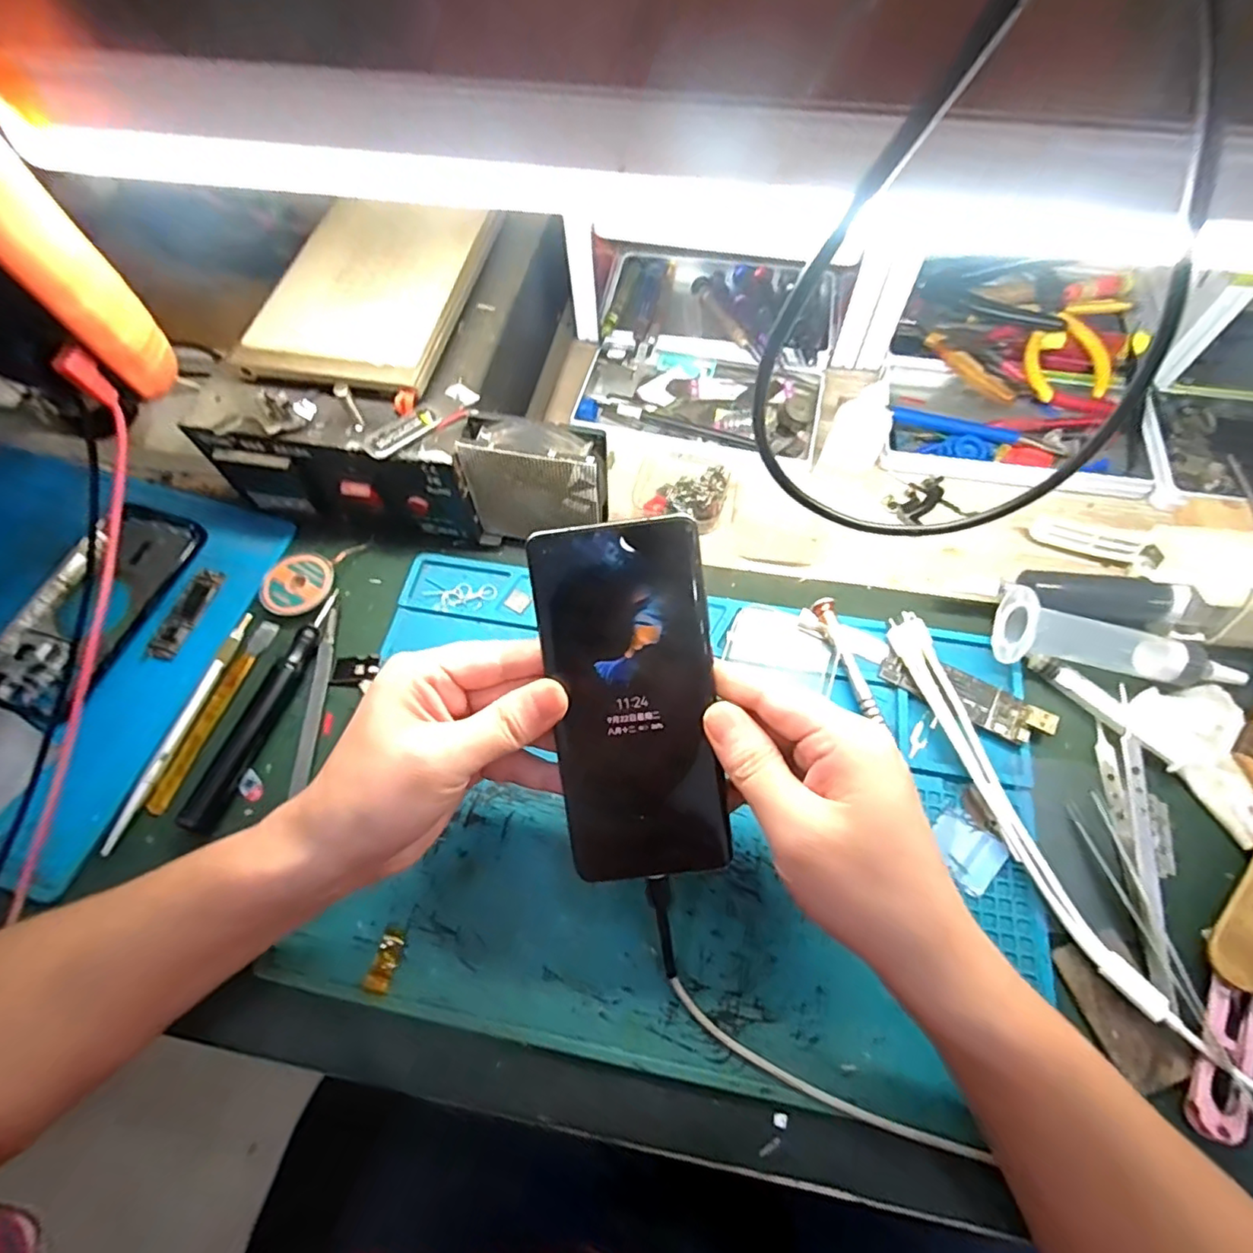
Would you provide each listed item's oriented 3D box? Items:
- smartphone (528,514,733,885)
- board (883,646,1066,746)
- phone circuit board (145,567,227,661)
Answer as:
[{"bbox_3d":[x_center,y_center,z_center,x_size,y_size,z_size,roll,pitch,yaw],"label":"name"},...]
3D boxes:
[{"bbox_3d":[0.004,0.034,0.260,0.070,0.004,0.155,-7,98,5],"label":"smartphone"},{"bbox_3d":[0.193,0.039,0.341,0.093,0.007,0.028,25,67,13],"label":"board"},{"bbox_3d":[-0.283,-0.008,0.388,0.018,0.005,0.063,14,65,9],"label":"phone circuit board"}]

